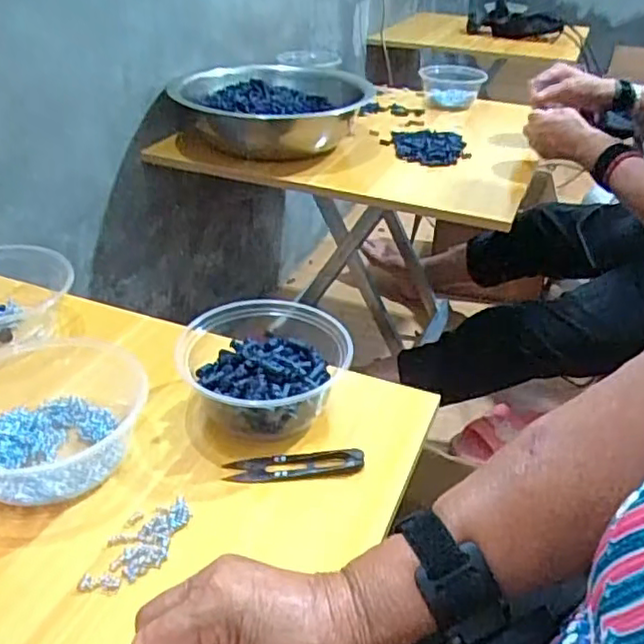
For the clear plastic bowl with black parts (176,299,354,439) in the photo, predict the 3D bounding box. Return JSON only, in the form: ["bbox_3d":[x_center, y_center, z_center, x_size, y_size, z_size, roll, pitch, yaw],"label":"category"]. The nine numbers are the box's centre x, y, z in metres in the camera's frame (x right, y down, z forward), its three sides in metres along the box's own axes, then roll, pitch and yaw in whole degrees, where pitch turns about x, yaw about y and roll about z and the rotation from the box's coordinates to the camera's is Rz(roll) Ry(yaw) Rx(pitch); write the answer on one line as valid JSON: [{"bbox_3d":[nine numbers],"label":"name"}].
[{"bbox_3d":[-0.053,0.039,0.528,0.128,0.065,0.137,14,34,18],"label":"clear plastic bowl with black parts"}]

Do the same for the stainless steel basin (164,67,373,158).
[{"bbox_3d":[-0.081,-0.361,1.111,0.291,0.101,0.381,5,32,4],"label":"stainless steel basin"}]

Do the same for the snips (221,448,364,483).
[{"bbox_3d":[-0.021,0.105,0.486,0.101,0.012,0.027,-3,33,-8],"label":"snips"}]

